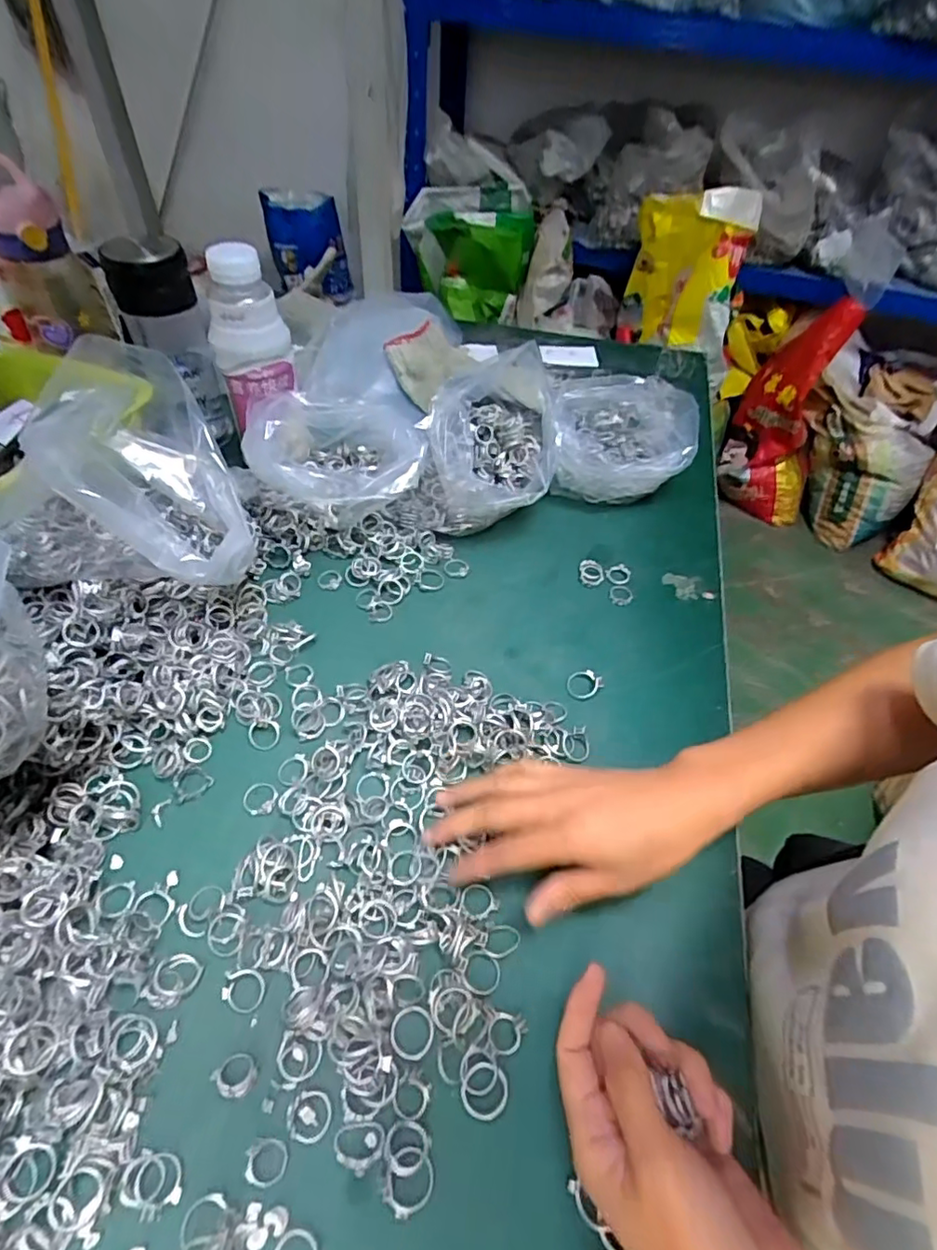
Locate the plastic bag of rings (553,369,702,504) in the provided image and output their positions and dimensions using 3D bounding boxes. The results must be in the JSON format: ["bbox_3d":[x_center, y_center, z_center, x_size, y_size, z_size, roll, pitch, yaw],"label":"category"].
[{"bbox_3d":[0.156,-0.200,0.611,0.141,0.083,0.174,8,50,1],"label":"plastic bag of rings"}]

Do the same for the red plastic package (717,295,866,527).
[{"bbox_3d":[0.885,-0.545,1.635,0.285,0.594,0.175,28,53,17],"label":"red plastic package"}]

